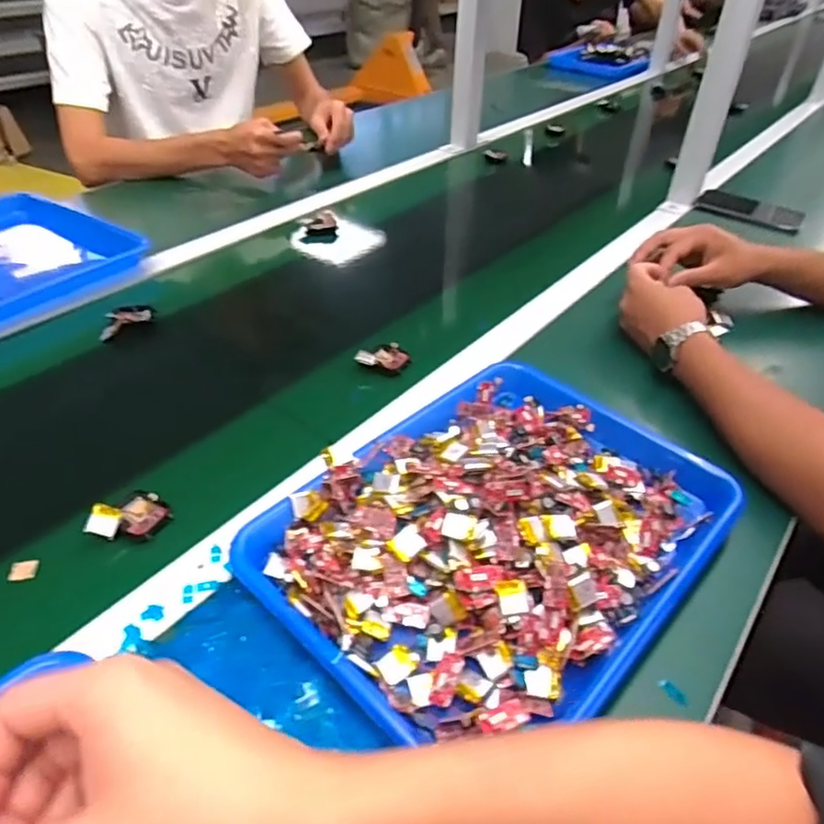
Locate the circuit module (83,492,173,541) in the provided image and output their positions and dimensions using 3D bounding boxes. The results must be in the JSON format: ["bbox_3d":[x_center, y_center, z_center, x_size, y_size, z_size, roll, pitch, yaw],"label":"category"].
[{"bbox_3d":[-0.212,0.077,0.463,0.042,0.019,0.053,16,43,15],"label":"circuit module"}]

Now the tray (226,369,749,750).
[{"bbox_3d":[0.070,0.074,0.460,0.252,0.053,0.344,34,50,31],"label":"tray"}]

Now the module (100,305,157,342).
[{"bbox_3d":[-0.324,-0.103,0.691,0.034,0.016,0.072,27,47,26],"label":"module"}]

